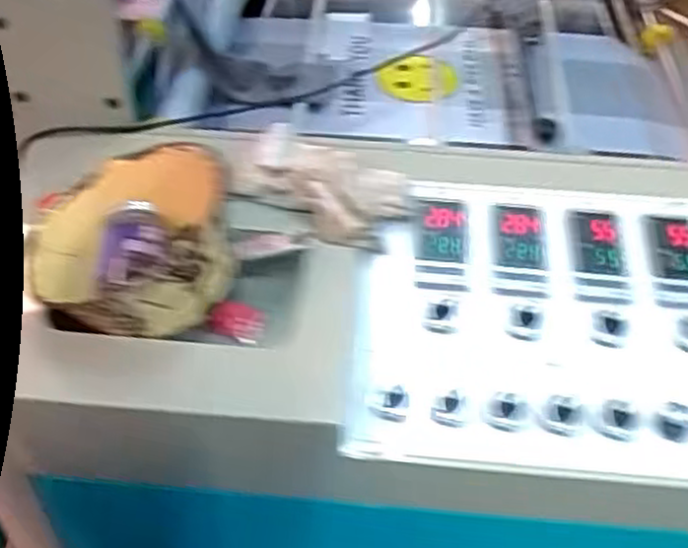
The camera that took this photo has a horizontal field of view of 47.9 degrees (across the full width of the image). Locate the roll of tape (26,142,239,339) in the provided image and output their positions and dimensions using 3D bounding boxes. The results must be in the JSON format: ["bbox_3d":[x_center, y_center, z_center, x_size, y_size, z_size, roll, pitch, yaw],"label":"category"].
[{"bbox_3d":[-0.162,-0.033,0.590,0.143,0.081,0.154,1,46,-1],"label":"roll of tape"}]

